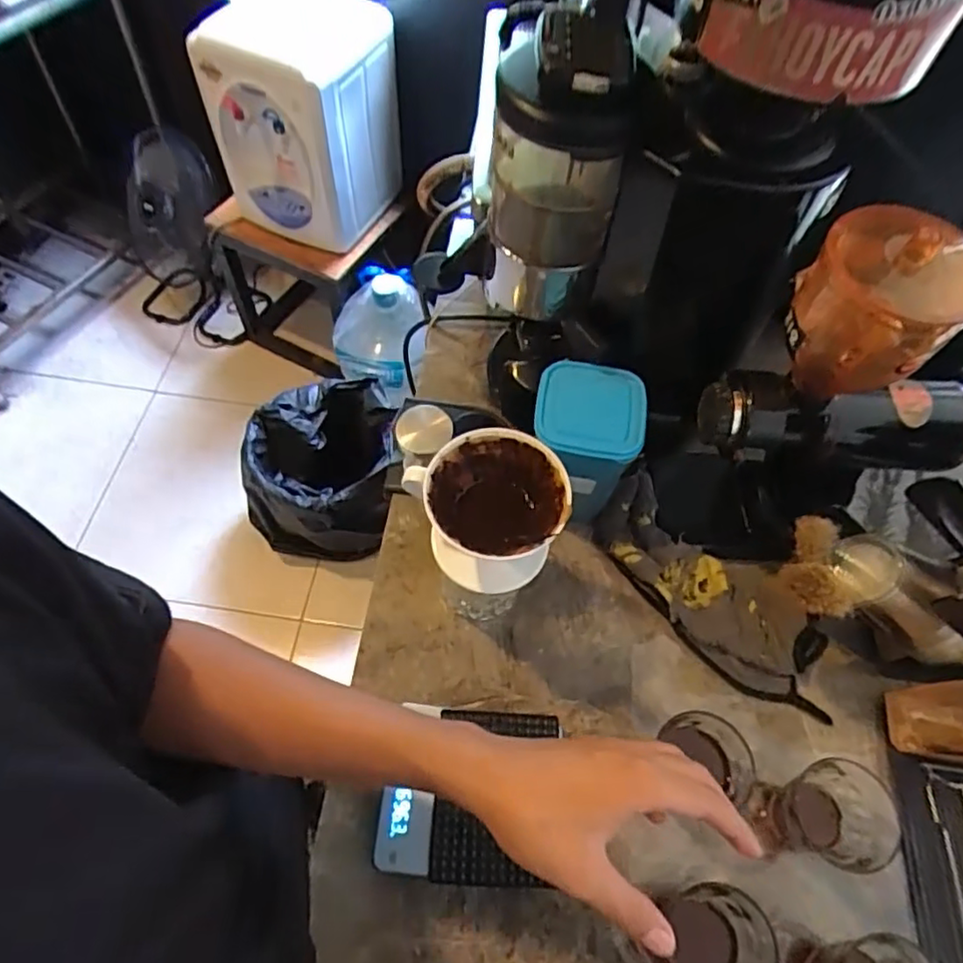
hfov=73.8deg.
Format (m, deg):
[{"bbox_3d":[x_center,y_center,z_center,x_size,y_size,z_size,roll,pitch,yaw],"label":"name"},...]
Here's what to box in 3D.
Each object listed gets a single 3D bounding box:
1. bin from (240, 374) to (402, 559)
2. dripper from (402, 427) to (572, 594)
[{"bbox_3d":[-0.367,-0.007,1.550,0.355,0.317,0.360,6,60,0],"label":"bin"},{"bbox_3d":[0.011,0.028,0.545,0.107,0.102,0.112,2,60,-3],"label":"dripper"}]

